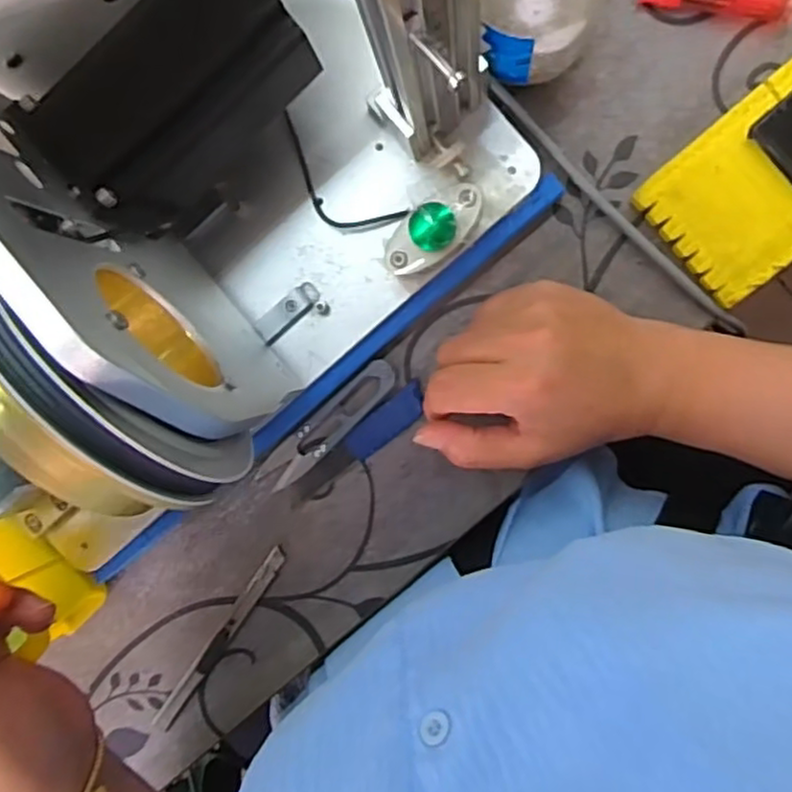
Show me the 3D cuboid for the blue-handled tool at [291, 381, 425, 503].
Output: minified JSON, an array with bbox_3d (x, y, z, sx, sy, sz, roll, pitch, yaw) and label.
[{"bbox_3d":[-0.021,0.030,0.407,0.098,0.006,0.019,-41,88,8],"label":"blue-handled tool"}]

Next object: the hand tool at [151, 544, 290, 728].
[{"bbox_3d":[-0.110,0.152,0.428,0.011,0.005,0.143,35,97,3],"label":"hand tool"}]

